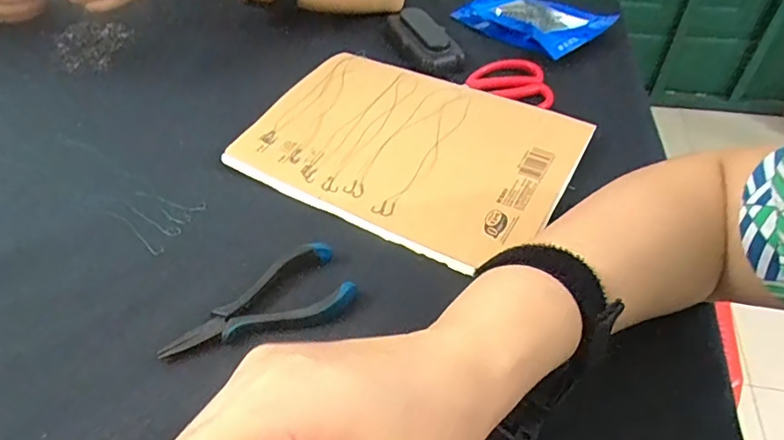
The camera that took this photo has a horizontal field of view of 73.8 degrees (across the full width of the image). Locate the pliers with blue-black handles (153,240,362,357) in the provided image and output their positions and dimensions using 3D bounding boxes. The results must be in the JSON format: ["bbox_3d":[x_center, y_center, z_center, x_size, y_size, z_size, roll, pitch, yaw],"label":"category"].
[{"bbox_3d":[-0.086,0.056,0.332,0.120,0.007,0.053,-24,52,-17],"label":"pliers with blue-black handles"}]

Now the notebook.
[{"bbox_3d":[0.015,-0.065,0.438,0.256,0.011,0.185,24,57,21],"label":"notebook"}]

